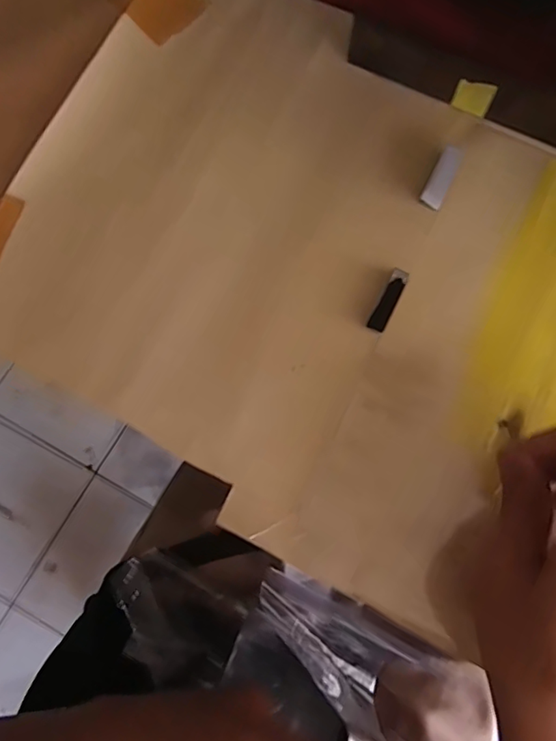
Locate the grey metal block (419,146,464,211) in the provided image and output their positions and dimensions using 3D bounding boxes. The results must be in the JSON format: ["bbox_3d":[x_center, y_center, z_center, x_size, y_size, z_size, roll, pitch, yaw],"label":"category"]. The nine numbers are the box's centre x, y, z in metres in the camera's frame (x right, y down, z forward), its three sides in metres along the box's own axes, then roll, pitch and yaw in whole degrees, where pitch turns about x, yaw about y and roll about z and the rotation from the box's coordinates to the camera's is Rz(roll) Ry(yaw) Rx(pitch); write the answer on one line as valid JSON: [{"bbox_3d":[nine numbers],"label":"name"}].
[{"bbox_3d":[0.095,-0.111,0.301,0.012,0.010,0.039,27,77,5],"label":"grey metal block"}]

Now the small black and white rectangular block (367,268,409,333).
[{"bbox_3d":[0.060,-0.039,0.281,0.010,0.007,0.035,26,77,5],"label":"small black and white rectangular block"}]

